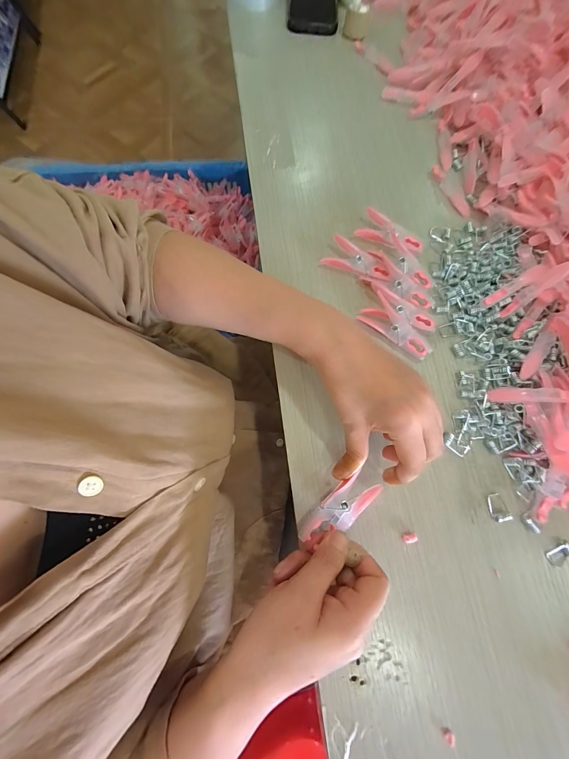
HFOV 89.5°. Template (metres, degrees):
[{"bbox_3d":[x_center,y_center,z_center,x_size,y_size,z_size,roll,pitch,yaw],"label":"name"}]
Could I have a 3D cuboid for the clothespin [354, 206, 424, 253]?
[{"bbox_3d":[0.122,-0.166,0.329,0.074,0.016,0.035,26,75,4],"label":"clothespin"}]

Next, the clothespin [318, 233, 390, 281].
[{"bbox_3d":[0.080,-0.127,0.317,0.072,0.014,0.033,29,75,5],"label":"clothespin"}]

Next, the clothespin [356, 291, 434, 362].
[{"bbox_3d":[0.115,-0.050,0.297,0.032,0.016,0.078,-41,80,-12],"label":"clothespin"}]

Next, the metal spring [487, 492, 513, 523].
[{"bbox_3d":[0.195,0.117,0.262,0.018,0.005,0.023,-14,76,-6],"label":"metal spring"}]

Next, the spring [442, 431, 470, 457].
[{"bbox_3d":[0.166,0.061,0.275,0.027,0.007,0.018,35,78,8],"label":"spring"}]

